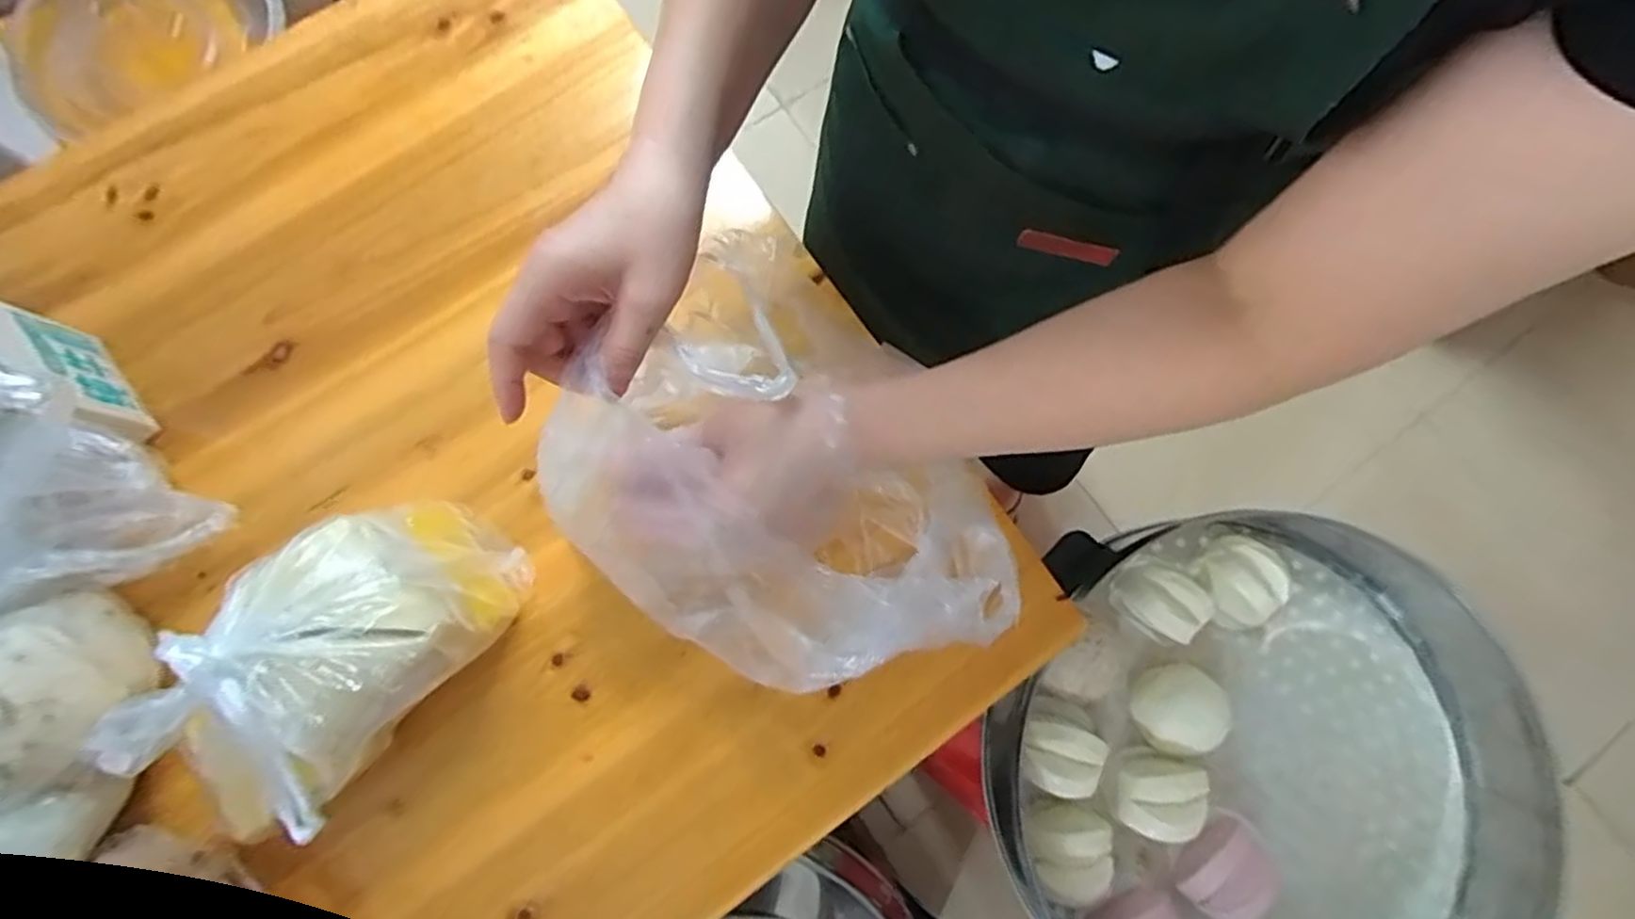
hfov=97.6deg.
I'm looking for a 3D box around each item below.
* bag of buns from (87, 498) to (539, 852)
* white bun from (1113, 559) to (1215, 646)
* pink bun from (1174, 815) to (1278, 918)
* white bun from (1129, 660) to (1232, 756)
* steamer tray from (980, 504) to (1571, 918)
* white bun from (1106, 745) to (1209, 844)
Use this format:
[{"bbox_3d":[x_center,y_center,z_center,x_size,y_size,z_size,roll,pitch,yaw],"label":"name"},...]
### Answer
[{"bbox_3d":[-0.273,0.111,0.426,0.104,0.141,0.166,34,81,5],"label":"bag of buns"},{"bbox_3d":[0.354,0.147,0.731,0.089,0.045,0.061,38,81,6],"label":"white bun"},{"bbox_3d":[0.400,0.401,0.690,0.090,0.051,0.078,-42,83,-8],"label":"pink bun"},{"bbox_3d":[0.360,0.247,0.708,0.080,0.053,0.087,0,80,-1],"label":"white bun"},{"bbox_3d":[0.439,0.305,0.701,0.489,0.097,0.496,22,80,3],"label":"steamer tray"},{"bbox_3d":[0.336,0.330,0.704,0.089,0.045,0.079,21,80,3],"label":"white bun"}]

